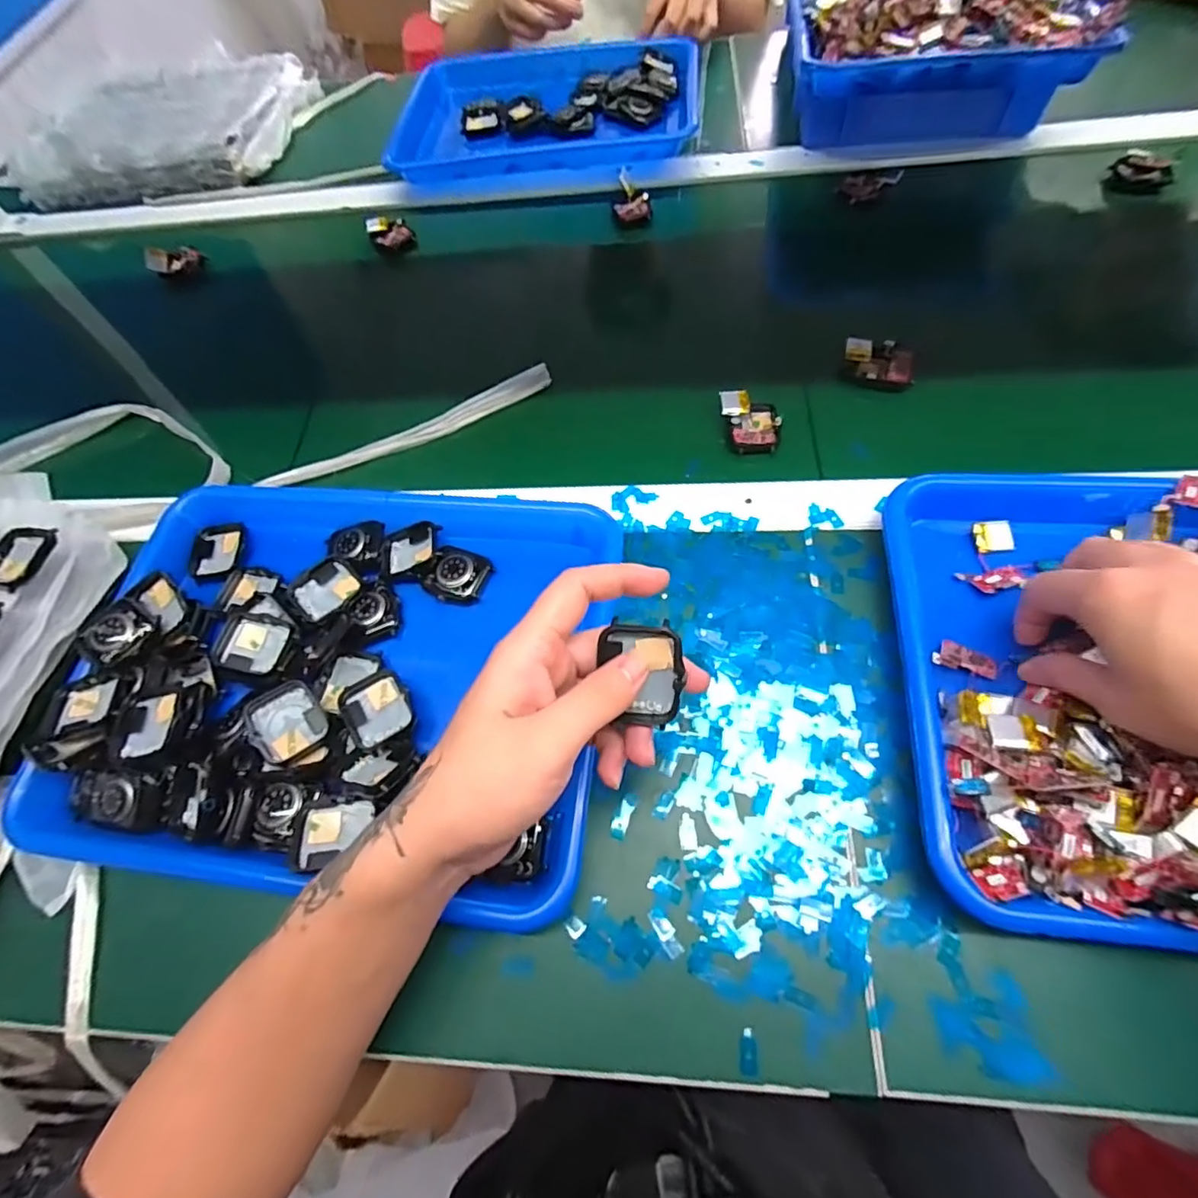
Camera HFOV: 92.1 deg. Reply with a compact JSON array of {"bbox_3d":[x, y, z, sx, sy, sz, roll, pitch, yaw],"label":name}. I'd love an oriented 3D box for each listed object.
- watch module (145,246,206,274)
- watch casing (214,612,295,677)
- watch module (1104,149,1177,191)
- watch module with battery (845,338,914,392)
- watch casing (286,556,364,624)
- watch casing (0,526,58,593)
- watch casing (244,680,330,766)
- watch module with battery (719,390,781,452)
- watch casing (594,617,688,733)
[{"bbox_3d":[-0.451,-0.360,0.615,0.054,0.025,0.010,-30,67,-34],"label":"watch module"},{"bbox_3d":[-0.218,0.029,0.367,0.046,0.008,0.036,10,65,12],"label":"watch casing"},{"bbox_3d":[0.497,-0.390,0.529,0.047,0.022,0.031,40,74,23],"label":"watch module"},{"bbox_3d":[0.217,-0.183,0.449,0.052,0.017,0.033,13,66,13],"label":"watch module with battery"},{"bbox_3d":[-0.184,-0.005,0.392,0.038,0.014,0.042,36,73,21],"label":"watch casing"},{"bbox_3d":[-0.394,-0.028,0.390,0.032,0.008,0.048,7,65,10],"label":"watch casing"},{"bbox_3d":[-0.182,0.072,0.336,0.037,0.010,0.041,-39,65,-12],"label":"watch casing"},{"bbox_3d":[0.115,-0.133,0.434,0.039,0.013,0.052,-12,63,1],"label":"watch module with battery"},{"bbox_3d":[0.020,0.034,0.261,0.036,0.006,0.047,4,94,12],"label":"watch casing"}]

